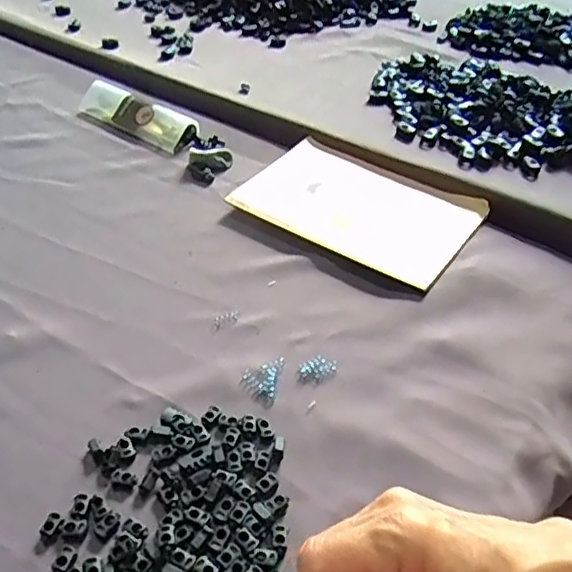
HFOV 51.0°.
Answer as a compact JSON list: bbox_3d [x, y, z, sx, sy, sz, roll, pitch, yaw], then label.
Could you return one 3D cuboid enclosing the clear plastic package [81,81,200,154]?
[{"bbox_3d":[-0.172,-0.194,0.672,0.157,0.025,0.041,24,48,23],"label":"clear plastic package"}]

